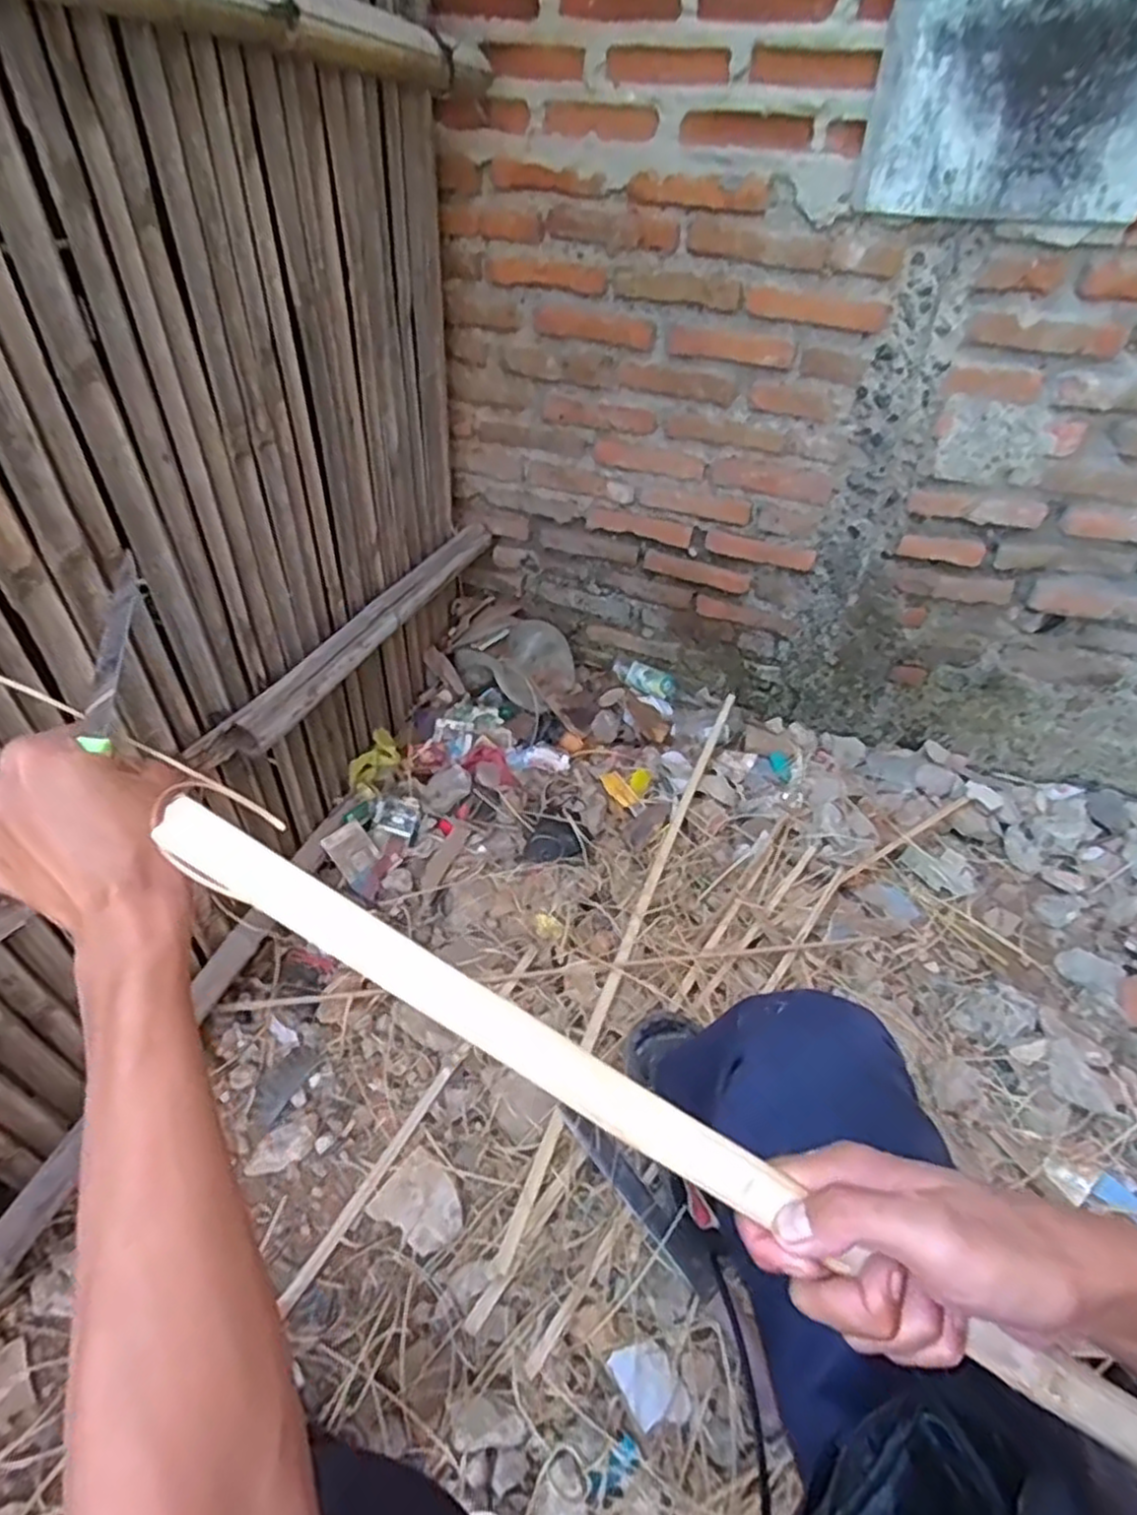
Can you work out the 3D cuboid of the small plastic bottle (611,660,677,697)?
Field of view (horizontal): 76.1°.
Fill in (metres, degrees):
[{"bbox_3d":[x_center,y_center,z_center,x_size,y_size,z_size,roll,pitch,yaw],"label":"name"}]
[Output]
[{"bbox_3d":[0.166,-0.173,1.576,0.145,0.039,0.057,21,41,-4],"label":"small plastic bottle"}]

